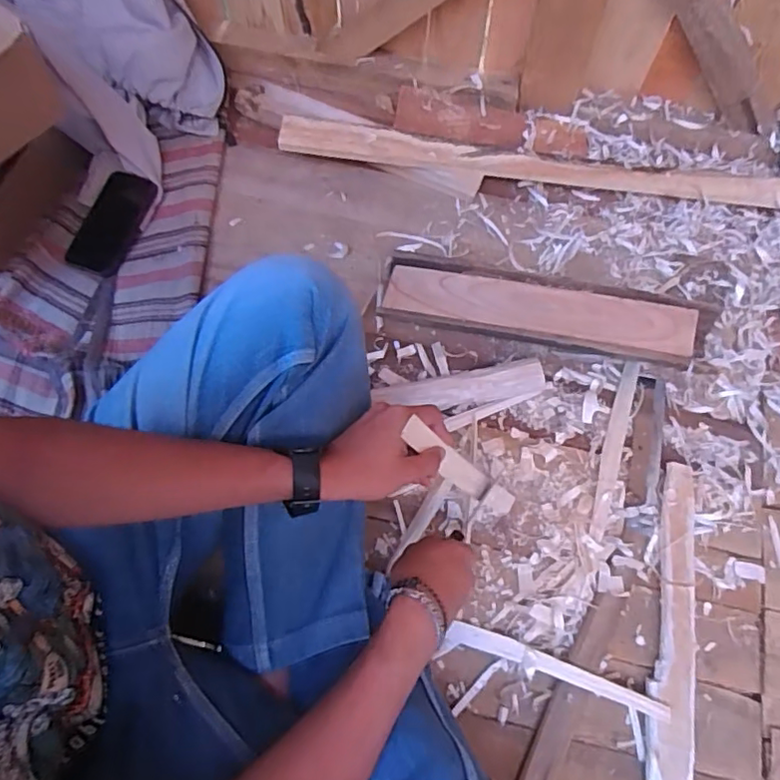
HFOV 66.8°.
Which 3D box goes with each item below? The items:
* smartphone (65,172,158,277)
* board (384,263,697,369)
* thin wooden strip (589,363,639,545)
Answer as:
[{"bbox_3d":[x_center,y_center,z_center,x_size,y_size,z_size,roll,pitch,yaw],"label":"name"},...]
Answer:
[{"bbox_3d":[-0.384,-0.229,0.814,0.082,0.010,0.148,17,77,6],"label":"smartphone"},{"bbox_3d":[0.188,-0.101,0.753,0.384,0.024,0.076,10,86,5],"label":"board"},{"bbox_3d":[0.274,0.068,0.728,0.019,0.004,0.240,20,68,7],"label":"thin wooden strip"}]

